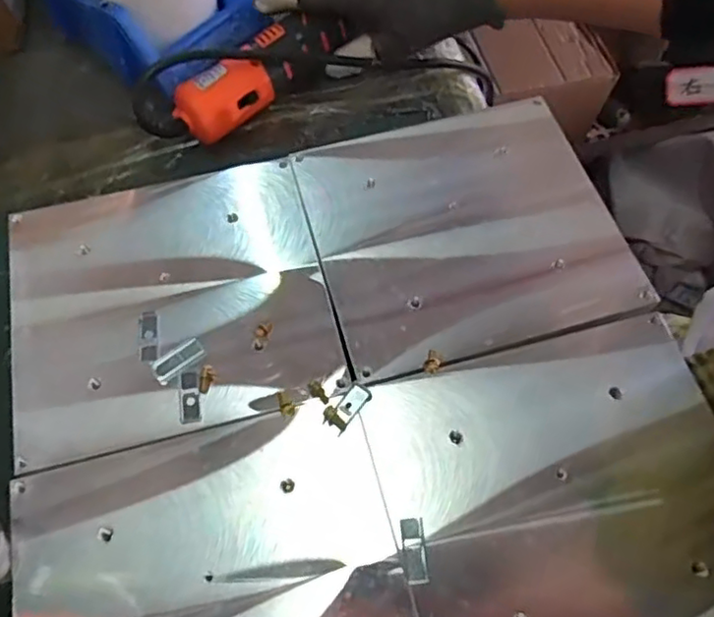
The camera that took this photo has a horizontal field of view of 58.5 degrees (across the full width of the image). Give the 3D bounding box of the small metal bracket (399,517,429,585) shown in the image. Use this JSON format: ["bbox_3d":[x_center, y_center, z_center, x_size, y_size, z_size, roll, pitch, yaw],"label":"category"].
[{"bbox_3d":[0.025,0.103,0.271,0.010,0.004,0.026,-3,62,-1],"label":"small metal bracket"}]

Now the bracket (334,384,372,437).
[{"bbox_3d":[-0.004,0.046,0.297,0.011,0.004,0.025,32,67,16],"label":"bracket"}]

